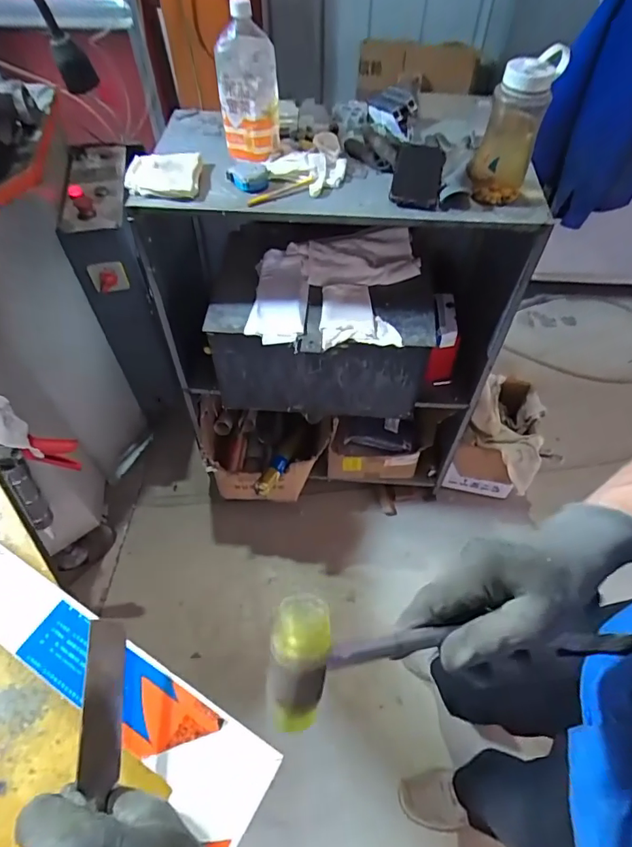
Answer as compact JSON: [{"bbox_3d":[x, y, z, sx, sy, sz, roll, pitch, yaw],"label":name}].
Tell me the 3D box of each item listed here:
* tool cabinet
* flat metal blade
[{"bbox_3d":[0.042,-0.222,1.181,0.735,0.829,0.426,0,54,0],"label":"tool cabinet"},{"bbox_3d":[-0.134,0.173,0.308,0.025,0.004,0.094,20,44,-37],"label":"flat metal blade"}]

